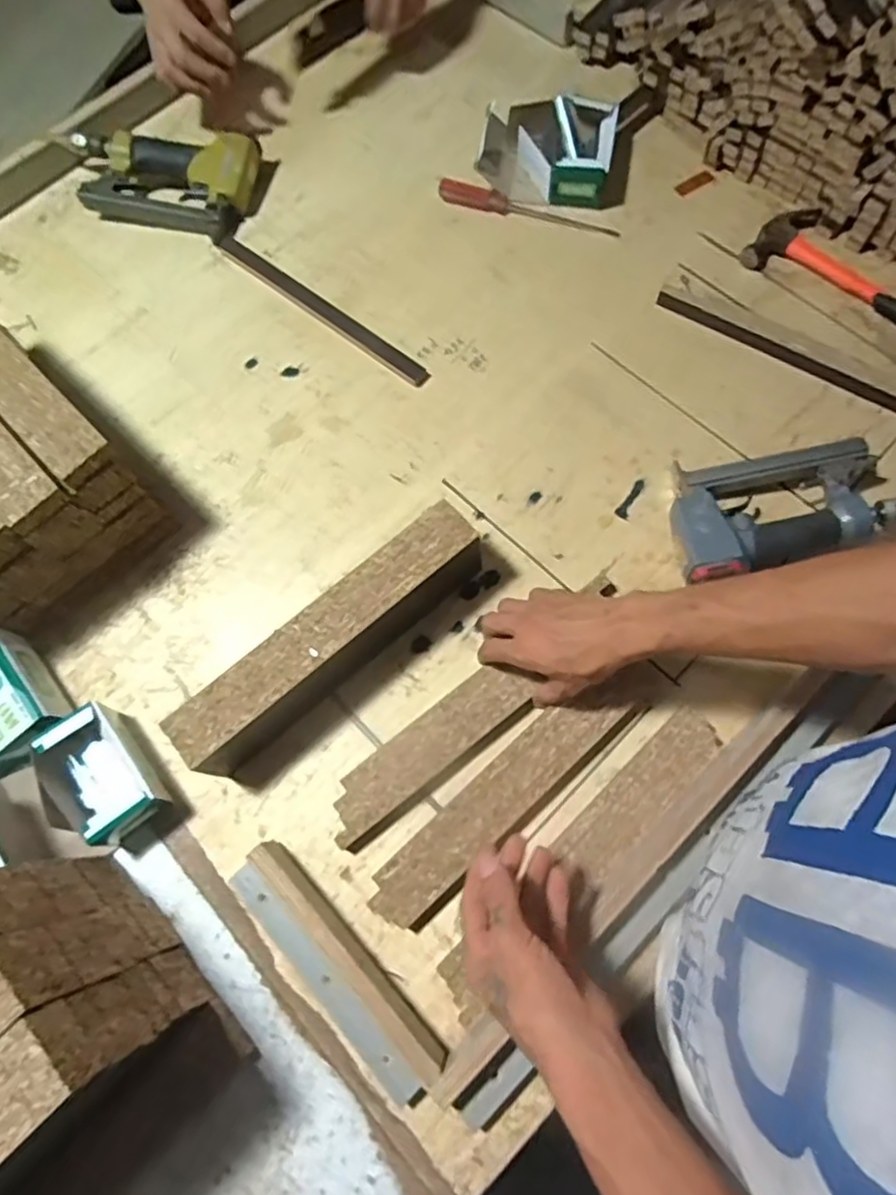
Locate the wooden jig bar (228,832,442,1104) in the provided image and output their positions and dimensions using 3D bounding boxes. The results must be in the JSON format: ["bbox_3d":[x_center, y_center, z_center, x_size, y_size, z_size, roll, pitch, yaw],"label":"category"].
[{"bbox_3d":[-0.094,0.299,0.526,0.050,0.043,0.220,-43,76,-11],"label":"wooden jig bar"}]

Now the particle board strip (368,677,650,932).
[{"bbox_3d":[0.056,0.171,0.573,0.286,0.019,0.060,-40,75,-10],"label":"particle board strip"}]

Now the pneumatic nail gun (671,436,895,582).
[{"bbox_3d":[0.327,-0.091,0.630,0.237,0.057,0.126,-13,72,-2],"label":"pneumatic nail gun"}]

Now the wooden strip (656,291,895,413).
[{"bbox_3d":[0.391,-0.253,0.702,0.353,0.013,0.021,31,76,11],"label":"wooden strip"}]

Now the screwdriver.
[{"bbox_3d":[0.095,-0.467,0.784,0.220,0.019,0.021,17,74,8],"label":"screwdriver"}]

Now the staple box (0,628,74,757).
[{"bbox_3d":[-0.405,0.090,0.604,0.063,0.055,0.109,-42,75,-11],"label":"staple box"}]

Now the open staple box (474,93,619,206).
[{"bbox_3d":[0.118,-0.539,0.786,0.158,0.048,0.122,12,73,6],"label":"open staple box"}]

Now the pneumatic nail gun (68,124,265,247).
[{"bbox_3d":[-0.345,-0.518,0.801,0.217,0.050,0.132,14,73,7],"label":"pneumatic nail gun"}]

